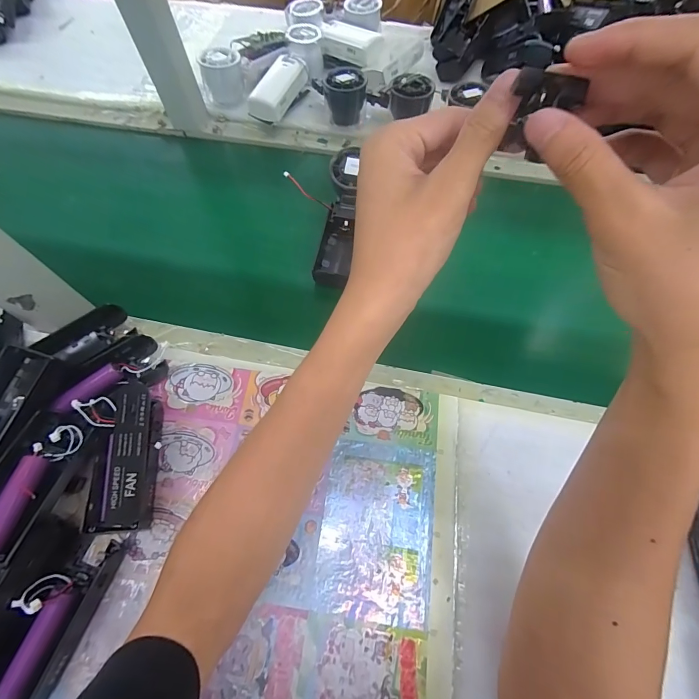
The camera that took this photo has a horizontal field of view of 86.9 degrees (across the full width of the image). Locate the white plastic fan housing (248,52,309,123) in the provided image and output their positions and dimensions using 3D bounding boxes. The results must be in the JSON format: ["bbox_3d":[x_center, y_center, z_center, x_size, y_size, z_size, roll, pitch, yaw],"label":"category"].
[{"bbox_3d":[-0.098,-0.367,0.525,0.044,0.040,0.109,23,67,11],"label":"white plastic fan housing"}]

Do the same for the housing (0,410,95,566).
[{"bbox_3d":[-0.241,0.095,0.269,0.042,0.025,0.105,10,65,5],"label":"housing"}]

